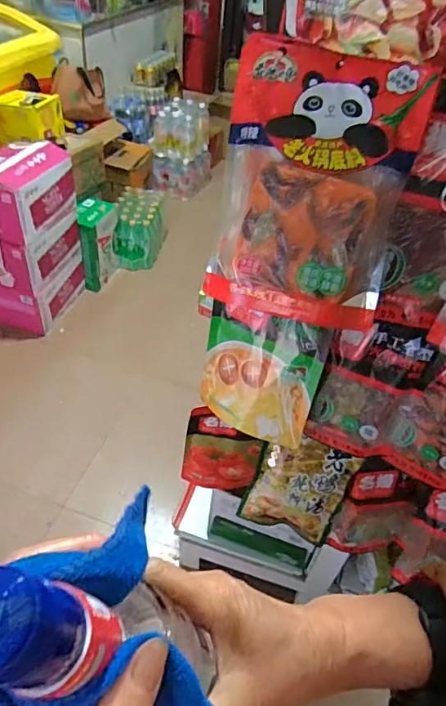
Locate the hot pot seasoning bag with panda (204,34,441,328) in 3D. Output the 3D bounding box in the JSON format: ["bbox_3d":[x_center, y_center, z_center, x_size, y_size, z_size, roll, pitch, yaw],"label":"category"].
[{"bbox_3d":[0.086,-0.166,0.498,0.188,0.261,0.045,13,9,12],"label":"hot pot seasoning bag with panda"}]

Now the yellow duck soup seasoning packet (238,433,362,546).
[{"bbox_3d":[0.132,0.240,0.873,0.156,0.202,0.023,18,26,5],"label":"yellow duck soup seasoning packet"}]

